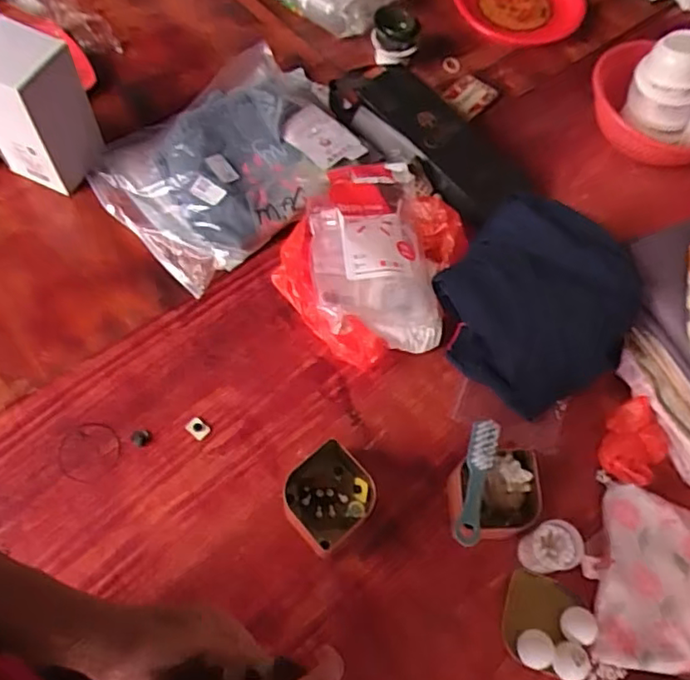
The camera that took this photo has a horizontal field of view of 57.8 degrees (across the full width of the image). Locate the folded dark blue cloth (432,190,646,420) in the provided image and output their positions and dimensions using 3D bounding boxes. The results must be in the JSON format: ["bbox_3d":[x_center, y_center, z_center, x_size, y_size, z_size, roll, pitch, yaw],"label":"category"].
[{"bbox_3d":[0.249,-0.043,0.822,0.238,0.038,0.242,44,110,8],"label":"folded dark blue cloth"}]

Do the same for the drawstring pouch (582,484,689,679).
[{"bbox_3d":[0.379,0.287,0.745,0.162,0.034,0.205,11,64,5],"label":"drawstring pouch"}]

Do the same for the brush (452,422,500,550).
[{"bbox_3d":[0.154,0.165,0.734,0.032,0.020,0.145,15,62,3],"label":"brush"}]

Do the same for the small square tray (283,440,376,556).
[{"bbox_3d":[-0.022,0.191,0.762,0.104,0.030,0.099,-40,70,-18],"label":"small square tray"}]

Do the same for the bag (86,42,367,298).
[{"bbox_3d":[-0.163,-0.301,0.974,0.308,0.069,0.442,36,65,14],"label":"bag"}]

